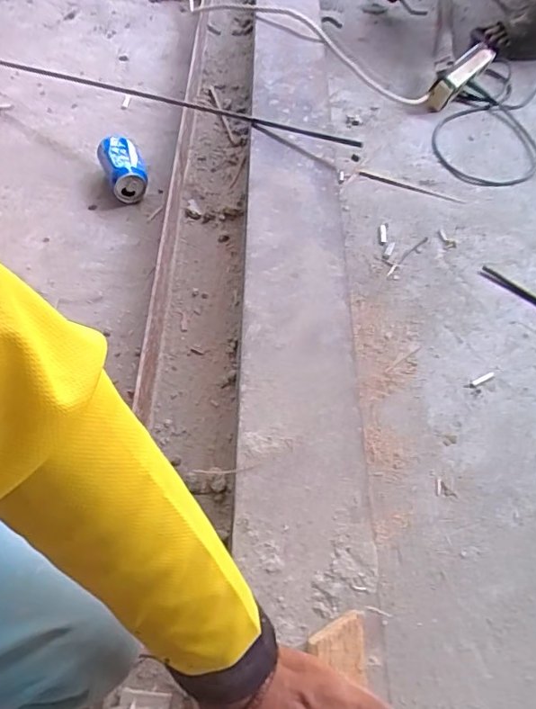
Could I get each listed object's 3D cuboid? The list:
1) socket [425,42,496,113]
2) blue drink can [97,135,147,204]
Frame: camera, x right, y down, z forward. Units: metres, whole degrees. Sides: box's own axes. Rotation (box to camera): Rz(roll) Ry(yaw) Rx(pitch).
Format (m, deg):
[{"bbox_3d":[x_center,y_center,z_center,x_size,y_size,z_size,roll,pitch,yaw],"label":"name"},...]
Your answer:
[{"bbox_3d":[0.409,-0.586,1.096,0.044,0.064,0.232,33,63,23],"label":"socket"},{"bbox_3d":[-0.245,-0.314,0.889,0.068,0.068,0.105,-19,57,-10],"label":"blue drink can"}]

